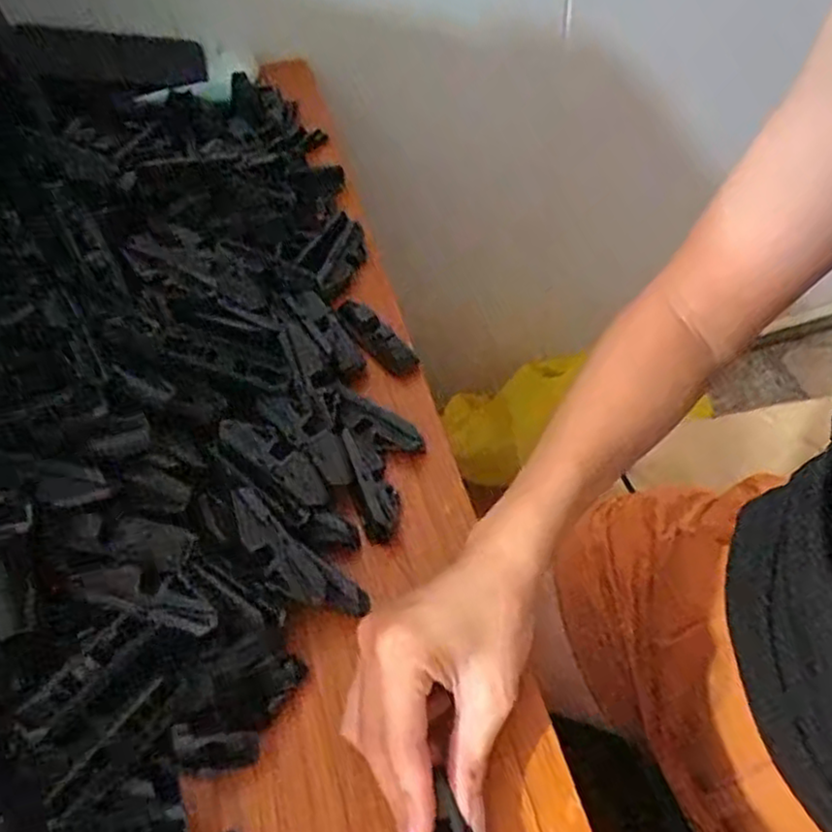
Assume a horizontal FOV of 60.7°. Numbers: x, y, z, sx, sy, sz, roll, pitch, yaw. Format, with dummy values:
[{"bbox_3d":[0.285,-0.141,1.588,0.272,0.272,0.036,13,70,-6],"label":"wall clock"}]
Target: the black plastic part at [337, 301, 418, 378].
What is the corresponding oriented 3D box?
[{"bbox_3d":[-0.030,-0.053,0.468,0.023,0.013,0.073,-37,58,-21],"label":"black plastic part"}]

